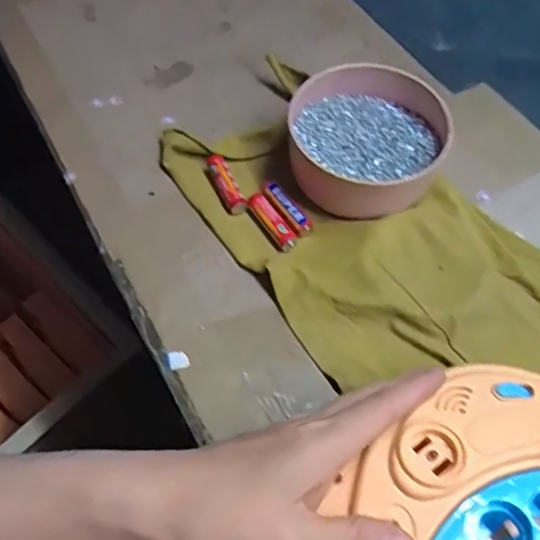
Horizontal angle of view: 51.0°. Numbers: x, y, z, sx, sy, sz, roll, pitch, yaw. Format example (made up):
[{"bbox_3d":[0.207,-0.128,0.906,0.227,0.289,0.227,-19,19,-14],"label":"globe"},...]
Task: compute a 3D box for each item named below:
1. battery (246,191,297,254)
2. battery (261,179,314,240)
[{"bbox_3d":[0.000,-0.036,0.400,0.015,0.015,0.050,-30,64,-17],"label":"battery"},{"bbox_3d":[0.012,-0.043,0.409,0.018,0.015,0.047,-29,64,-17],"label":"battery"}]

